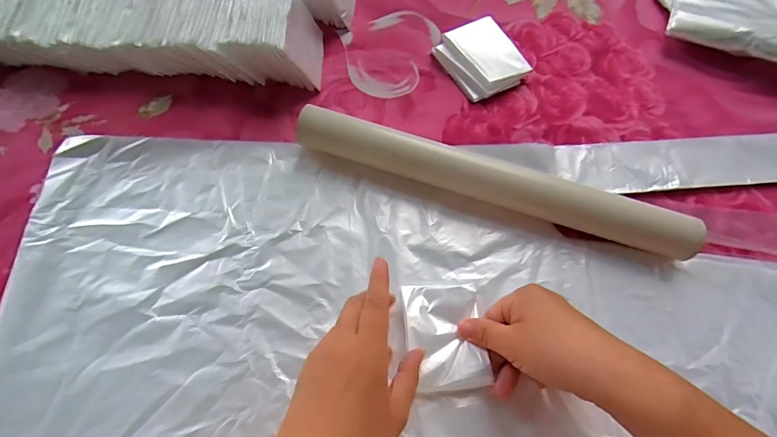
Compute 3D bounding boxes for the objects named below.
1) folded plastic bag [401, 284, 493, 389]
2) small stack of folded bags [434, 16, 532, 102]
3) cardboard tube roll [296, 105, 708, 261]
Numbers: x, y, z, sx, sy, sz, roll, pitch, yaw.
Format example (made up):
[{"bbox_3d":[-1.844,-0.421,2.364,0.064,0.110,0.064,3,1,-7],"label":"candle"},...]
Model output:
[{"bbox_3d":[0.045,0.091,0.303,0.059,0.012,0.080,-4,69,-4],"label":"folded plastic bag"},{"bbox_3d":[0.102,-0.175,0.420,0.078,0.019,0.088,-30,73,-14],"label":"small stack of folded bags"},{"bbox_3d":[0.088,-0.034,0.342,0.348,0.043,0.034,19,69,5],"label":"cardboard tube roll"}]

